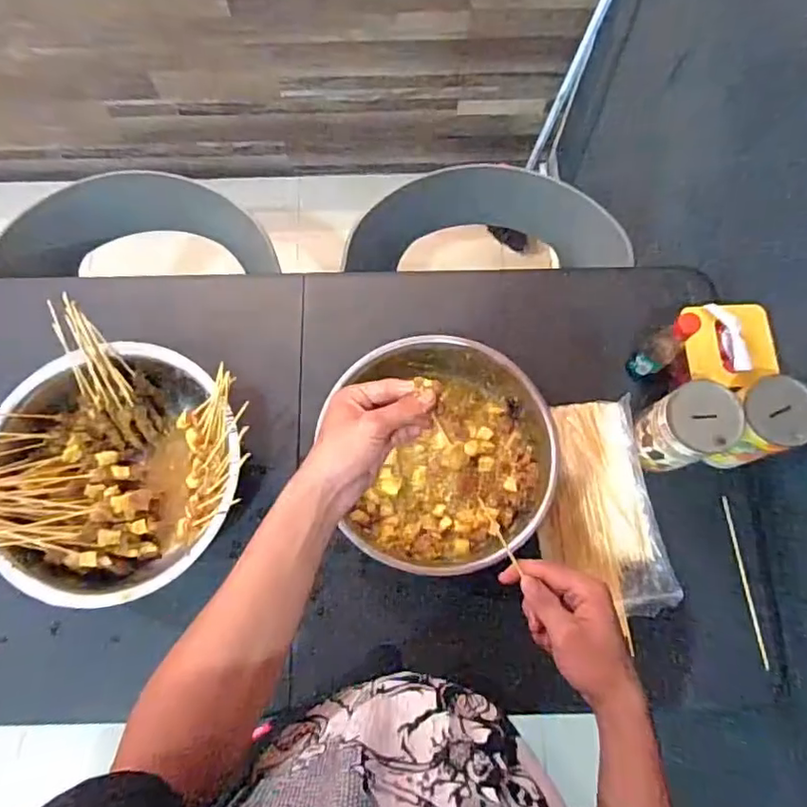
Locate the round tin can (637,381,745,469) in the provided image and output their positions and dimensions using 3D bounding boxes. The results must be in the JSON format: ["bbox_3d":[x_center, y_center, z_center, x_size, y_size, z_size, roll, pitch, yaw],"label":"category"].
[{"bbox_3d":[0.335,0.031,0.694,0.076,0.134,0.078,-23,75,-7],"label":"round tin can"}]

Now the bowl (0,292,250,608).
[{"bbox_3d":[-0.340,0.077,0.684,0.287,0.162,0.286,0,73,0],"label":"bowl"}]

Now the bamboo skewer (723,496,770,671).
[{"bbox_3d":[0.432,0.222,0.727,0.006,0.011,0.208,-6,73,-2],"label":"bamboo skewer"}]

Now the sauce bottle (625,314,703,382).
[{"bbox_3d":[0.320,-0.072,0.721,0.039,0.141,0.043,-40,77,-11],"label":"sauce bottle"}]

